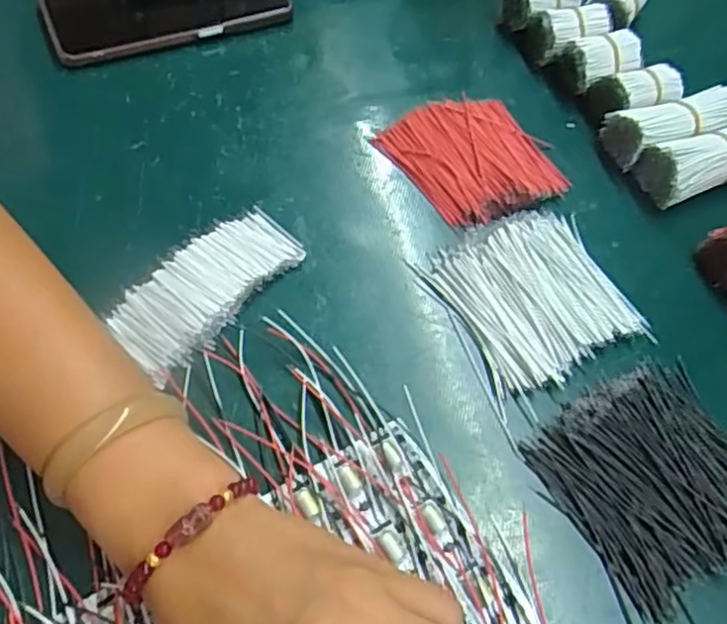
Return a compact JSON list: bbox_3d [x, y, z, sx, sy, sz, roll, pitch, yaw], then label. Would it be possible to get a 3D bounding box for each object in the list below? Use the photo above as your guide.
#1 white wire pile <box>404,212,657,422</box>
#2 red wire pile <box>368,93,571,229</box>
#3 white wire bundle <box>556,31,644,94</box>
[{"bbox_3d":[0.094,-0.010,0.362,0.095,0.016,0.092,-22,64,-16],"label":"white wire pile"},{"bbox_3d":[0.069,-0.098,0.412,0.086,0.016,0.095,-31,66,-20],"label":"red wire pile"},{"bbox_3d":[0.158,-0.162,0.445,0.046,0.034,0.035,-11,61,-11],"label":"white wire bundle"}]

